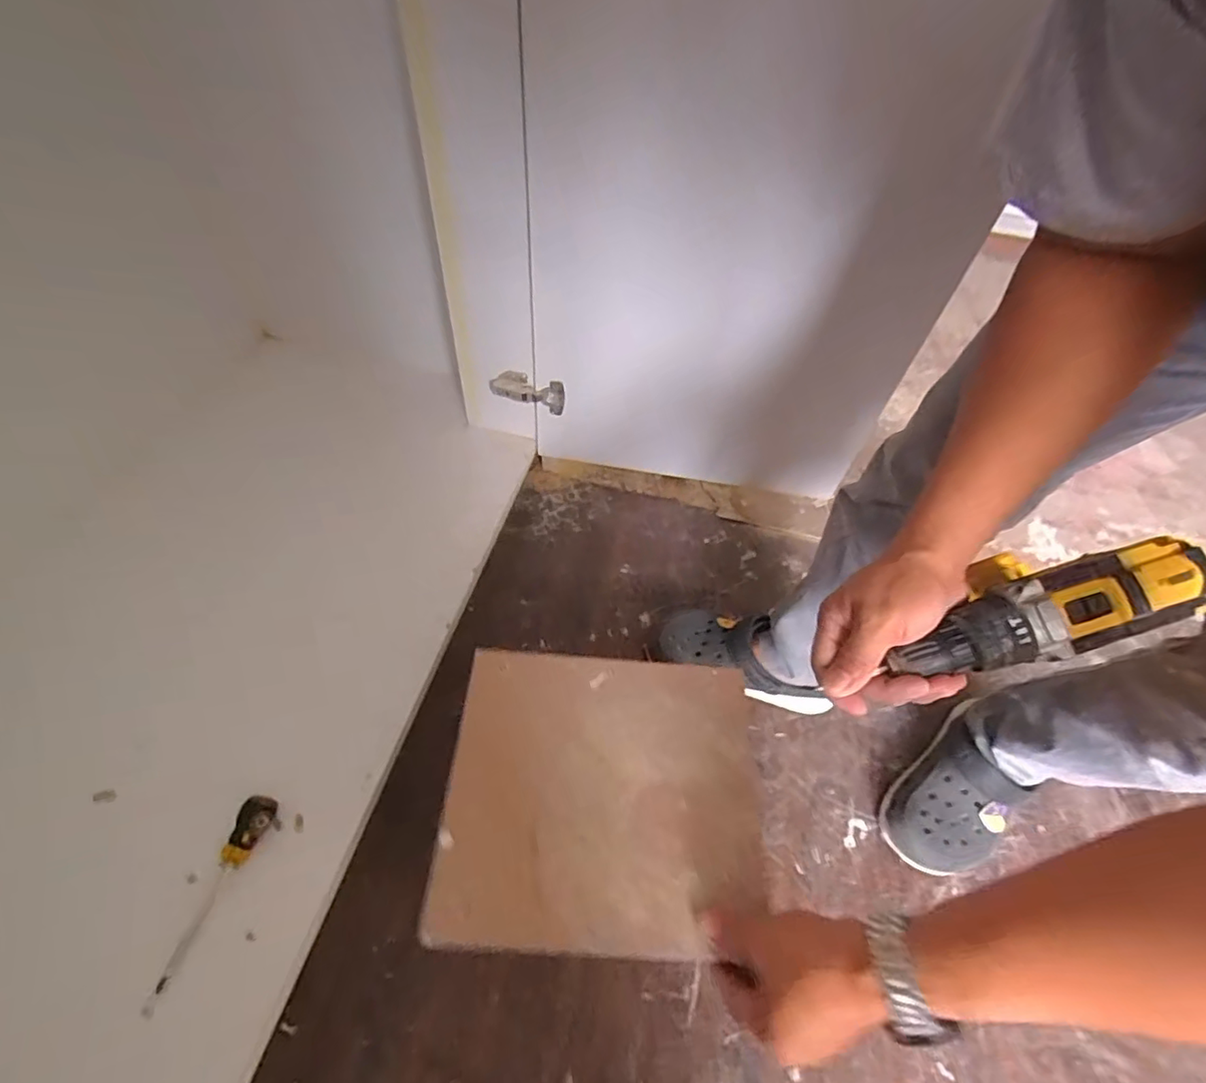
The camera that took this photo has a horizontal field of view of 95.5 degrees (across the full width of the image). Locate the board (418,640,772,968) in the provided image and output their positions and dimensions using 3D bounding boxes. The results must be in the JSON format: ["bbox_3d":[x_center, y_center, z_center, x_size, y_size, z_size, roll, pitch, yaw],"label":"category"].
[{"bbox_3d":[0.002,0.199,0.451,0.247,0.013,0.222,4,53,-1],"label":"board"}]

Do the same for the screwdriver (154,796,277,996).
[{"bbox_3d":[-0.357,0.320,0.509,0.024,0.026,0.155,17,66,9],"label":"screwdriver"}]

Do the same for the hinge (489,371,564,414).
[{"bbox_3d":[-0.112,-0.223,0.815,0.109,0.052,0.026,12,58,5],"label":"hinge"}]

